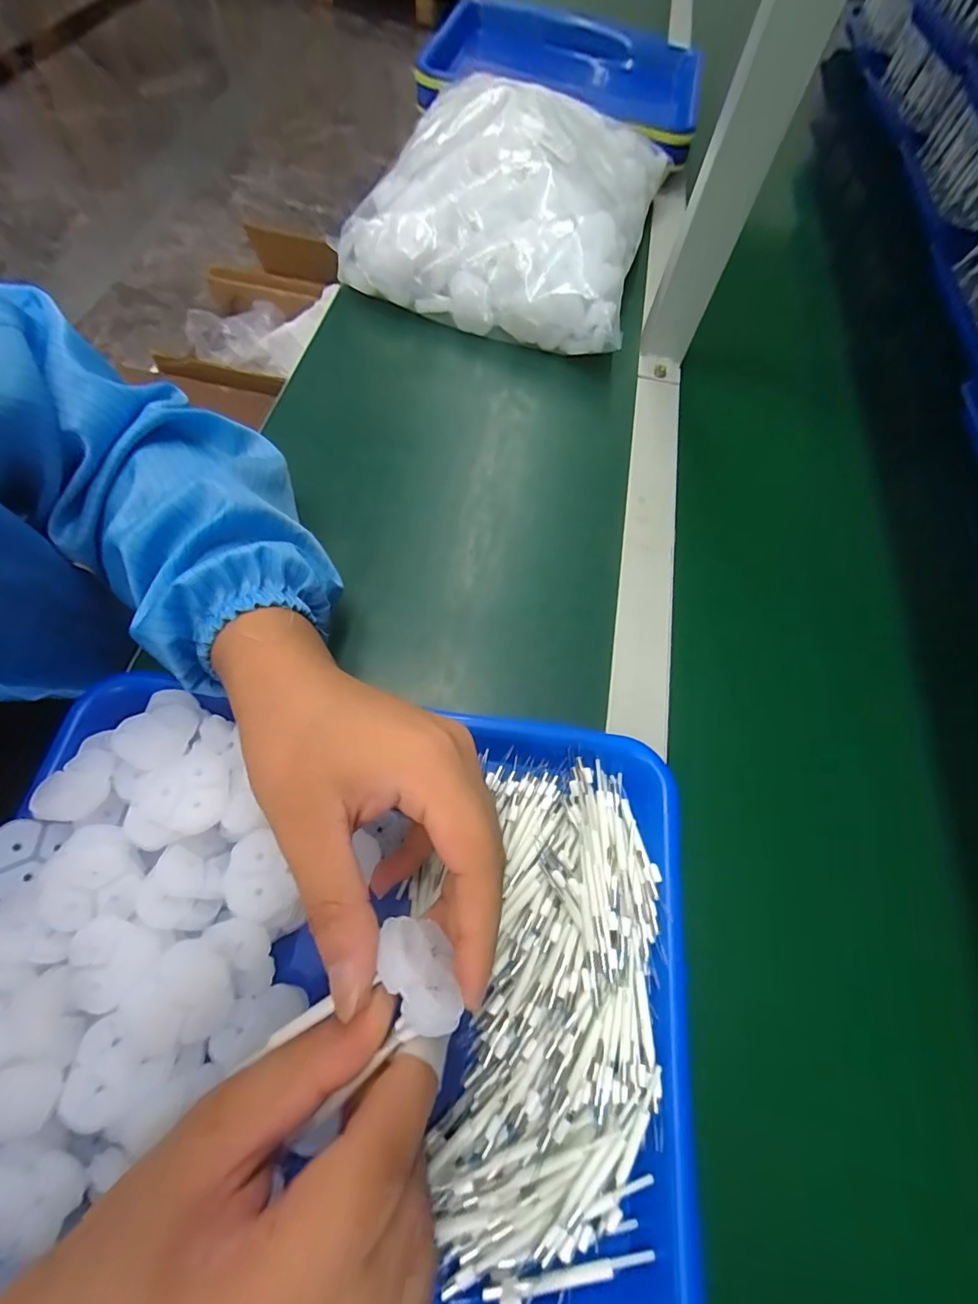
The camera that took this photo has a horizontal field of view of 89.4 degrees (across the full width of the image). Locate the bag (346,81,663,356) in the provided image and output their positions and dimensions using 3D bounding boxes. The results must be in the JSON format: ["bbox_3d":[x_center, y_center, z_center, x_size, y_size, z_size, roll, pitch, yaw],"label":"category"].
[{"bbox_3d":[0.020,-0.415,0.465,0.256,0.098,0.250,16,67,1],"label":"bag"}]

